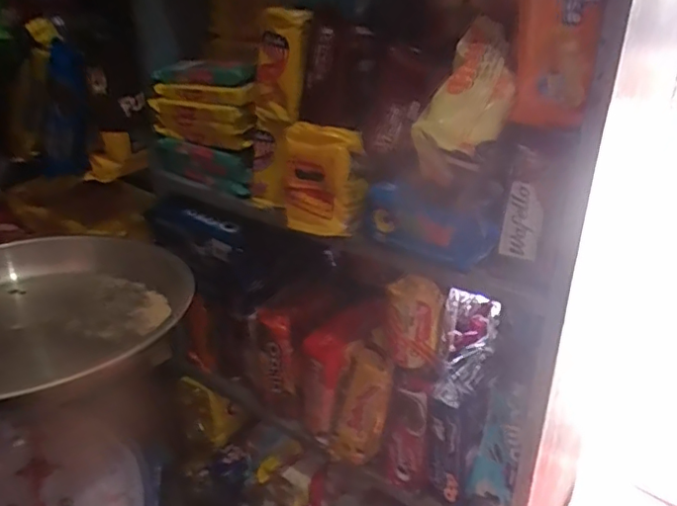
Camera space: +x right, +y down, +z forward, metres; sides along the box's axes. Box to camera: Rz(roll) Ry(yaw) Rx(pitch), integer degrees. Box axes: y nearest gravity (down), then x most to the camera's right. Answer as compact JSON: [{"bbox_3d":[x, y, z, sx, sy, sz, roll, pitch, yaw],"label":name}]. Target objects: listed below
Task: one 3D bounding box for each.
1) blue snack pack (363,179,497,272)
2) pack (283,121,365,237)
[{"bbox_3d":[0.081,-0.024,0.543,0.129,0.056,0.025,22,32,37],"label":"blue snack pack"},{"bbox_3d":[-0.024,-0.075,0.596,0.082,0.118,0.025,21,35,24],"label":"pack"}]

